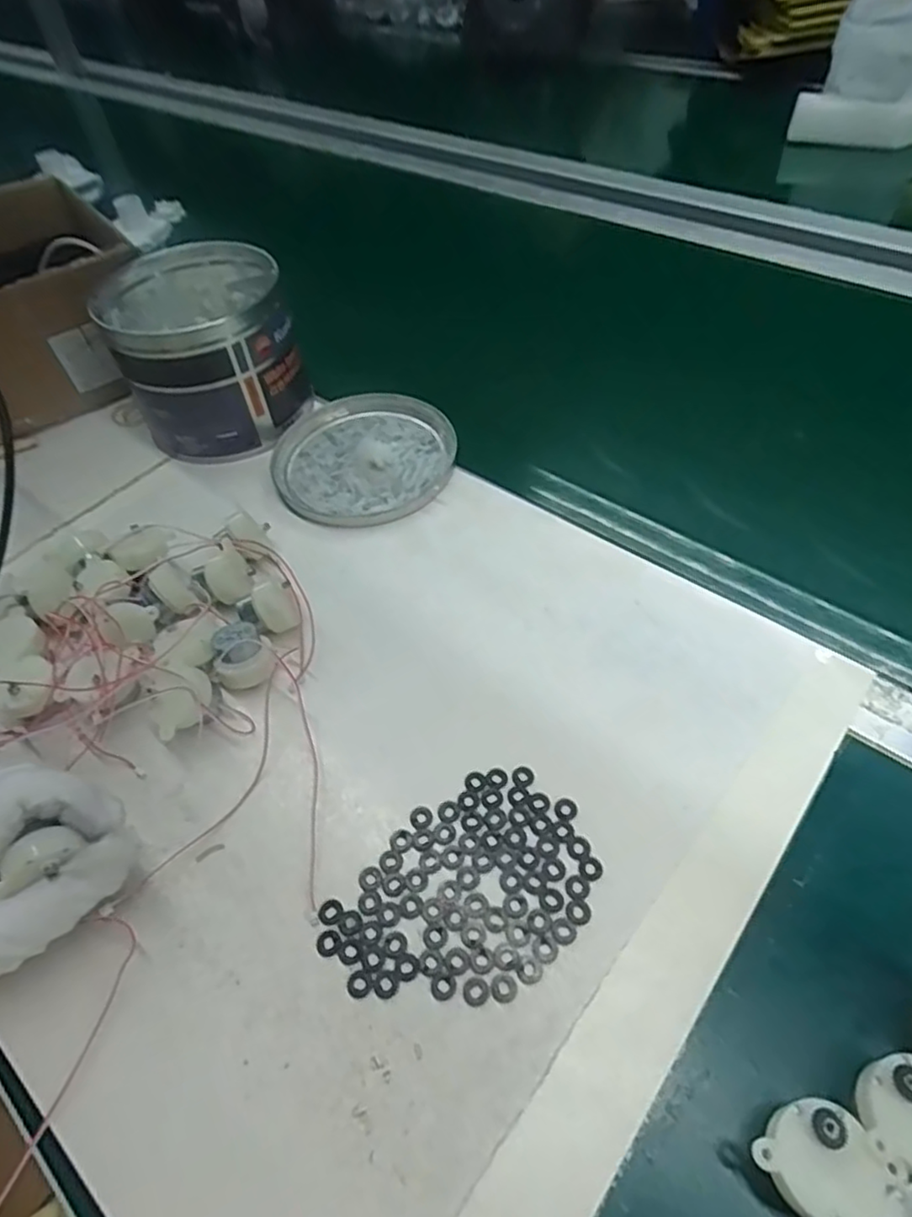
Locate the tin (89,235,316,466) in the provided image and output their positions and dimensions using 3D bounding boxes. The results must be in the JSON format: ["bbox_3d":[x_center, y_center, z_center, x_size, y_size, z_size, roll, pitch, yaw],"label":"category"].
[{"bbox_3d":[-0.186,-0.193,0.505,0.120,0.112,0.138,-22,52,-13],"label":"tin"}]

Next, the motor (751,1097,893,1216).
[{"bbox_3d":[0.119,0.182,0.218,0.034,0.030,0.033,-3,51,3],"label":"motor"}]

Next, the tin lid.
[{"bbox_3d":[-0.065,-0.110,0.485,0.128,0.017,0.132,-3,51,3],"label":"tin lid"}]

